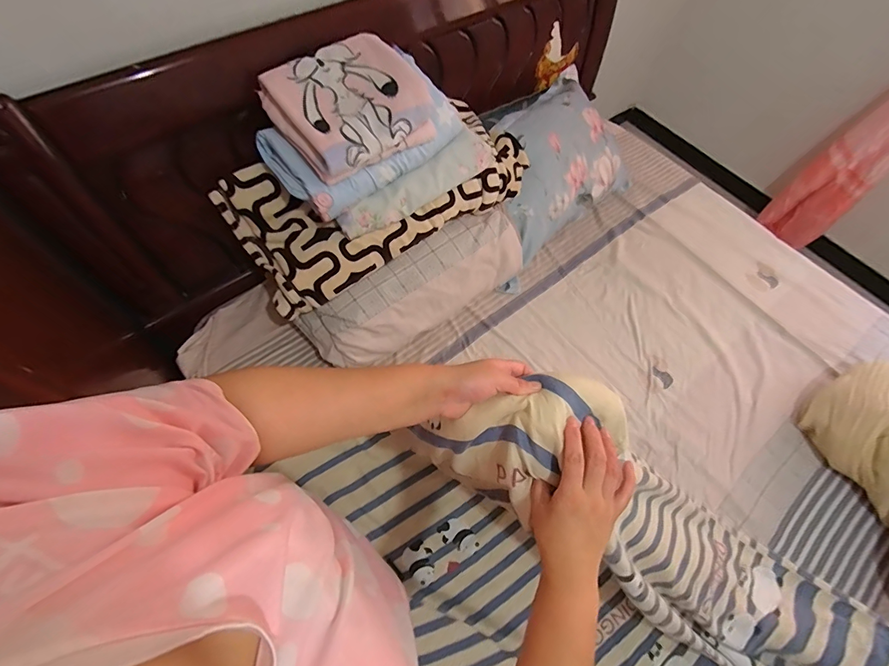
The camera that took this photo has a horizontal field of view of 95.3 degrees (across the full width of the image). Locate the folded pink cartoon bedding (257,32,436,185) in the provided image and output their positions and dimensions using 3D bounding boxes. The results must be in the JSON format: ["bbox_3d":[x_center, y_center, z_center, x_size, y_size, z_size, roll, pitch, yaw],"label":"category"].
[{"bbox_3d":[-0.211,-0.496,0.882,0.287,0.130,0.261,-37,71,-21],"label":"folded pink cartoon bedding"}]

